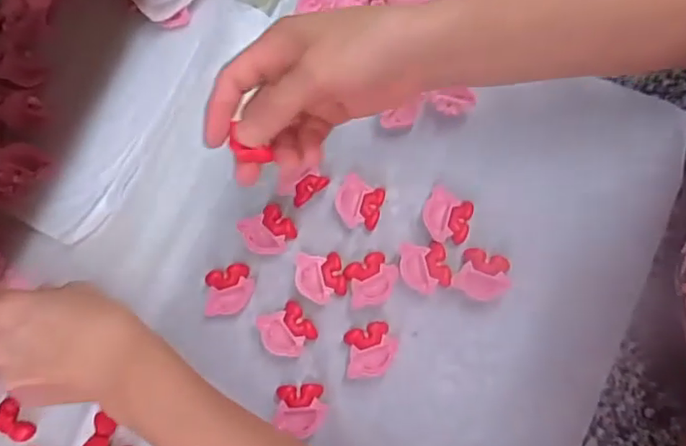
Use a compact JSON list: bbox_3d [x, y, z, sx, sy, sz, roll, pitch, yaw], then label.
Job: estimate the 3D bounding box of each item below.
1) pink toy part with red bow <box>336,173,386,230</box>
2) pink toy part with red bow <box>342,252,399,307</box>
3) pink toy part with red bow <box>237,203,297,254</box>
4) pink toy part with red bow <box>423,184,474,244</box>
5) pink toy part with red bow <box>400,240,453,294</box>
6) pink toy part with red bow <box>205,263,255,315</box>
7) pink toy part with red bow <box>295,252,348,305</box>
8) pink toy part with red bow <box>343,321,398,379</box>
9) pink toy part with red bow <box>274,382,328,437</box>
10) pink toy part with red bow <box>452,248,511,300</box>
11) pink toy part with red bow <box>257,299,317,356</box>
[{"bbox_3d":[0.012,-0.016,0.408,0.034,0.010,0.037,15,79,7],"label":"pink toy part with red bow"},{"bbox_3d":[0.020,0.040,0.397,0.036,0.015,0.034,-16,77,0],"label":"pink toy part with red bow"},{"bbox_3d":[-0.054,0.006,0.407,0.034,0.009,0.033,-37,78,-5],"label":"pink toy part with red bow"},{"bbox_3d":[0.074,-0.005,0.399,0.032,0.008,0.037,14,79,7],"label":"pink toy part with red bow"},{"bbox_3d":[0.056,0.031,0.394,0.032,0.014,0.034,-13,77,1],"label":"pink toy part with red bow"},{"bbox_3d":[-0.080,0.047,0.399,0.033,0.006,0.034,-8,77,2],"label":"pink toy part with red bow"},{"bbox_3d":[-0.016,0.038,0.398,0.034,0.014,0.034,-8,77,2],"label":"pink toy part with red bow"},{"bbox_3d":[0.019,0.086,0.383,0.034,0.019,0.033,-9,77,2],"label":"pink toy part with red bow"},{"bbox_3d":[-0.027,0.123,0.374,0.034,0.014,0.031,0,77,4],"label":"pink toy part with red bow"},{"bbox_3d":[0.096,0.037,0.387,0.036,0.015,0.031,15,79,7],"label":"pink toy part with red bow"},{"bbox_3d":[-0.039,0.074,0.391,0.034,0.011,0.036,-1,77,4],"label":"pink toy part with red bow"}]

